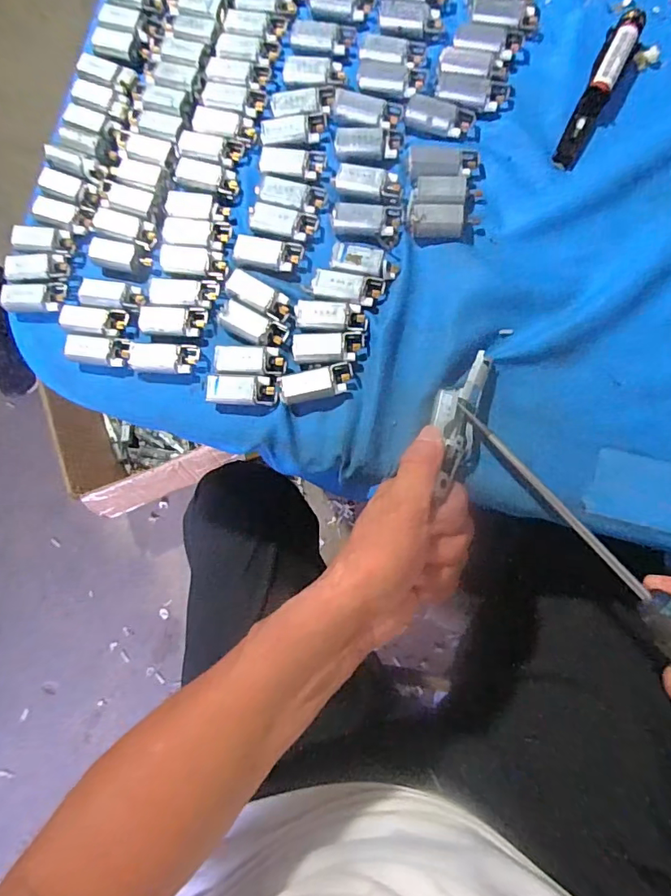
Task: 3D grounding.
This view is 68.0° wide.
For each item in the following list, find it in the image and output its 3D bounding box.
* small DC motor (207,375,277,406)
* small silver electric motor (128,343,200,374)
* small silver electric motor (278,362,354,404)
[{"bbox_3d":[-0.063,-0.038,0.331,0.045,0.009,0.019,0,83,7],"label":"small DC motor"},{"bbox_3d":[-0.119,-0.062,0.342,0.048,0.008,0.020,3,83,7],"label":"small silver electric motor"},{"bbox_3d":[-0.012,-0.042,0.326,0.048,0.010,0.019,-13,82,5],"label":"small silver electric motor"}]

